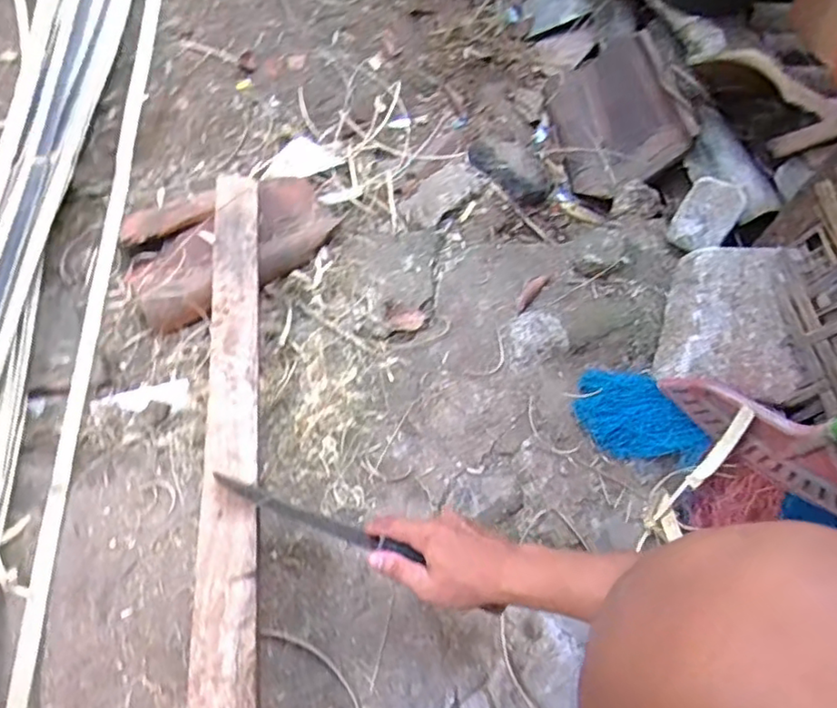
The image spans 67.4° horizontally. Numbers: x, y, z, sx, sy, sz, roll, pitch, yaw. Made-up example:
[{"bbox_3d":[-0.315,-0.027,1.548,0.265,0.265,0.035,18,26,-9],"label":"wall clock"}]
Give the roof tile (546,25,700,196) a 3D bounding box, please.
[{"bbox_3d":[0.323,-0.405,1.037,0.044,0.202,0.303,20,53,-40],"label":"roof tile"}]

